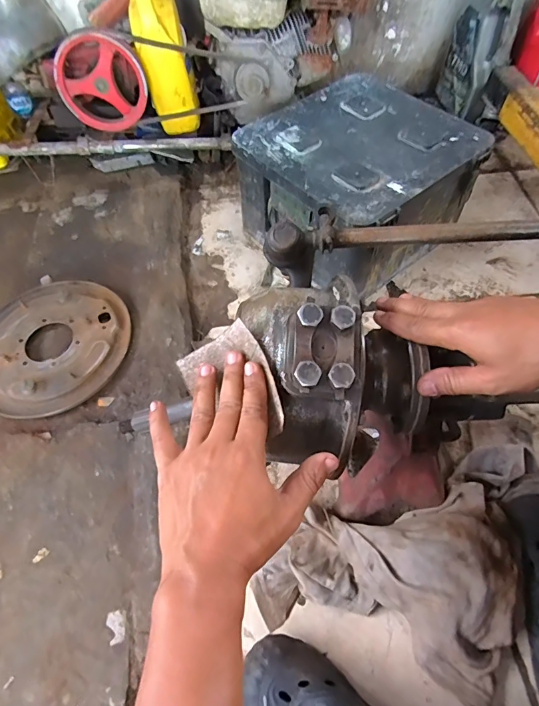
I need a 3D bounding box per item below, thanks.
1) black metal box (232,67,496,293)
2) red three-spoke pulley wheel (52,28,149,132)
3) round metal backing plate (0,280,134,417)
[{"bbox_3d":[0.176,-0.358,0.864,0.368,0.206,0.366,-36,63,-18],"label":"black metal box"},{"bbox_3d":[-0.366,-0.587,0.893,0.186,0.179,0.034,-13,58,-5],"label":"red three-spoke pulley wheel"},{"bbox_3d":[-0.419,-0.020,0.781,0.272,0.033,0.292,1,58,-2],"label":"round metal backing plate"}]

